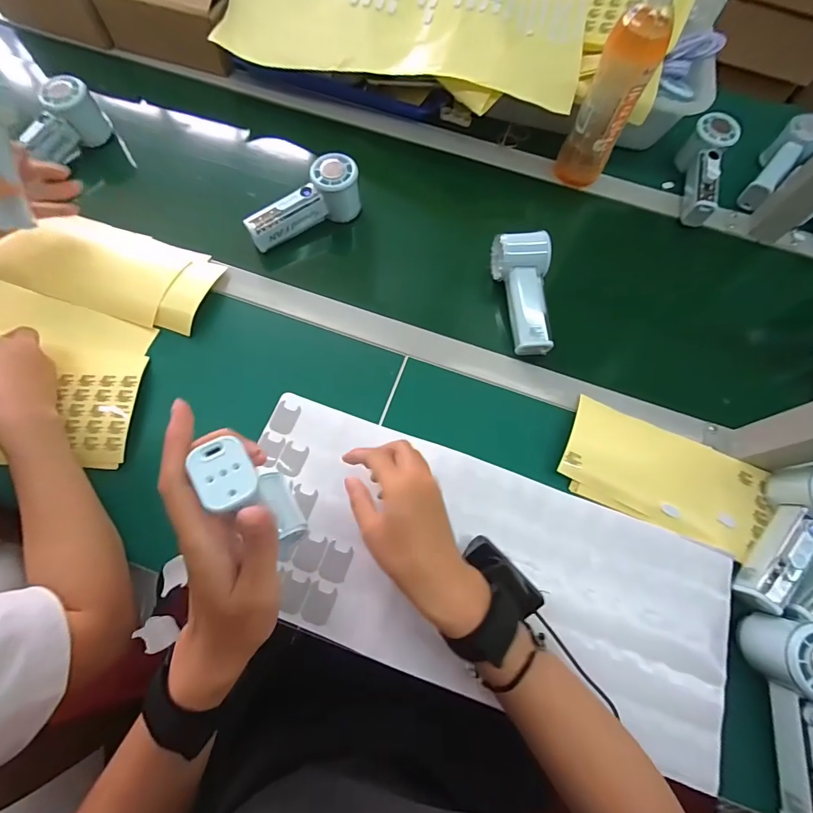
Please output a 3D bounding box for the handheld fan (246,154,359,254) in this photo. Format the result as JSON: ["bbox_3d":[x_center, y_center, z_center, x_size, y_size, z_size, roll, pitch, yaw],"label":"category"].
[{"bbox_3d":[-0.133,-0.258,0.499,0.150,0.055,0.052,-28,76,-13],"label":"handheld fan"}]

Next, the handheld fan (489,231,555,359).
[{"bbox_3d":[0.142,-0.135,0.464,0.059,0.039,0.141,-2,71,-5],"label":"handheld fan"}]

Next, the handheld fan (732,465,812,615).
[{"bbox_3d":[0.373,0.126,0.368,0.057,0.057,0.148,32,72,7],"label":"handheld fan"}]

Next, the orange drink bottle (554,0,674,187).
[{"bbox_3d":[0.253,-0.381,0.474,0.067,0.207,0.070,25,71,4],"label":"orange drink bottle"}]

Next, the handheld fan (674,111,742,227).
[{"bbox_3d":[0.409,-0.328,0.542,0.053,0.057,0.148,20,71,3],"label":"handheld fan"}]

